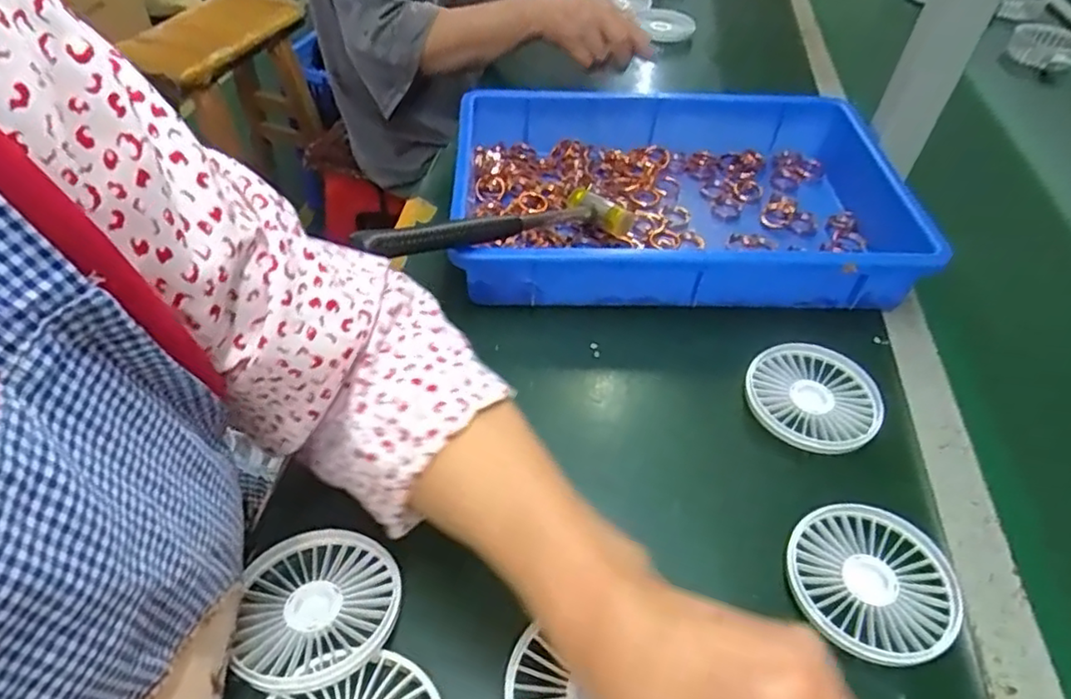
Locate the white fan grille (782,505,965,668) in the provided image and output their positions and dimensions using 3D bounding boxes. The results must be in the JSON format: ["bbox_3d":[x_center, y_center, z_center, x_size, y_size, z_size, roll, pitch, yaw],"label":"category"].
[{"bbox_3d":[0.189,0.131,0.369,0.088,0.016,0.087,-1,46,-1],"label":"white fan grille"}]

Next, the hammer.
[{"bbox_3d":[-0.026,-0.092,0.495,0.229,0.030,0.055,-16,46,-36],"label":"hammer"}]

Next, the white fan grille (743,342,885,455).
[{"bbox_3d":[0.190,0.032,0.456,0.086,0.018,0.087,0,46,0],"label":"white fan grille"}]

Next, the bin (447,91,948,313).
[{"bbox_3d":[0.126,-0.132,0.575,0.371,0.068,0.242,0,47,-3],"label":"bin"}]

